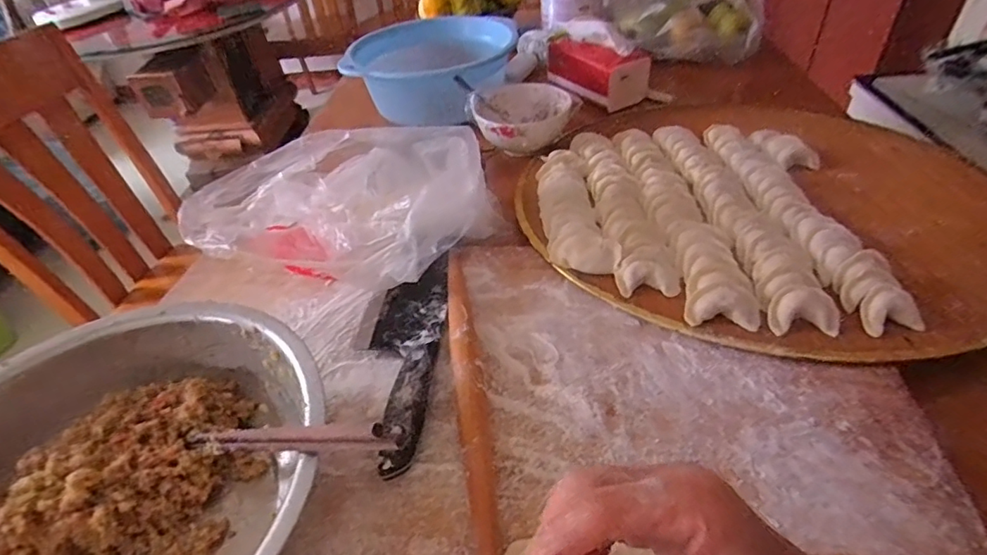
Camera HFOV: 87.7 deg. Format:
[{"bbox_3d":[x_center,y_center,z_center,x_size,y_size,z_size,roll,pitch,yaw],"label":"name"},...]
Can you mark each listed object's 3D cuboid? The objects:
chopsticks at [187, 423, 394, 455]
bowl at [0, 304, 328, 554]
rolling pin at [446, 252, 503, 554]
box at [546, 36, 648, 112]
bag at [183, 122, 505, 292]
[{"bbox_3d":[-0.133,0.099,0.311,0.210,0.018,0.011,-13,34,35],"label":"chopsticks"},{"bbox_3d":[-0.240,0.141,0.332,0.266,0.081,0.260,-3,42,3],"label":"bowl"},{"bbox_3d":[-0.021,0.078,0.412,0.022,0.021,0.297,-9,42,-3],"label":"rolling pin"},{"bbox_3d":[0.160,-0.342,0.844,0.076,0.073,0.174,-25,46,-20],"label":"box"},{"bbox_3d":[-0.158,-0.084,0.541,0.279,0.104,0.202,1,43,8],"label":"bag"}]

